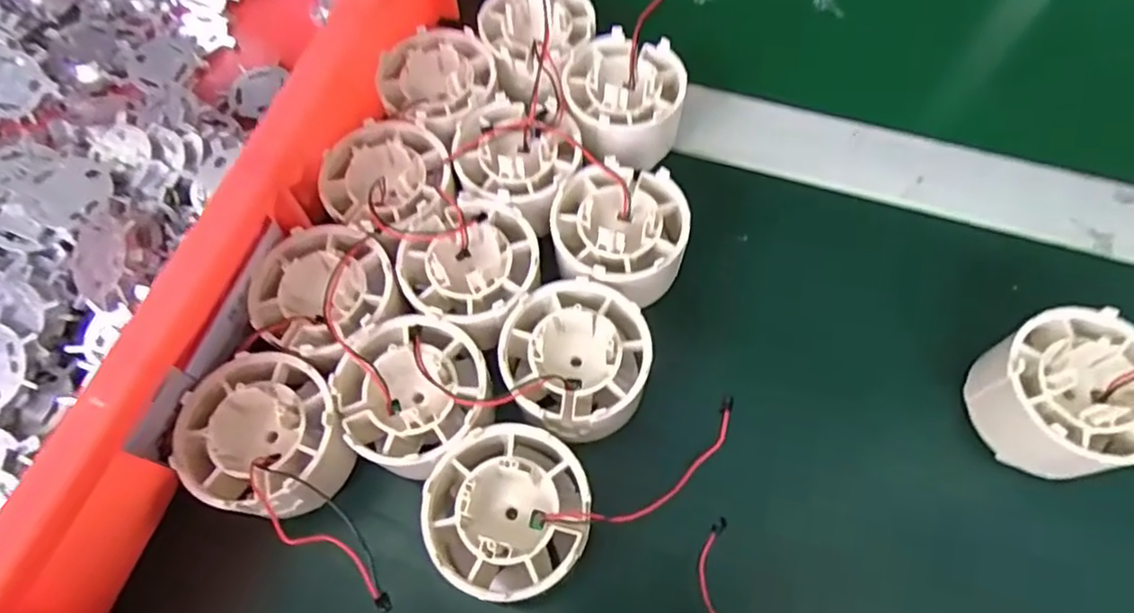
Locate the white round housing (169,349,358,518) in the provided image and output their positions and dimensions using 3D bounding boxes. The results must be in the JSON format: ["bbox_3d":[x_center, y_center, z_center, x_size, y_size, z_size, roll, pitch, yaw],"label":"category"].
[{"bbox_3d":[-0.101,0.044,0.220,0.051,0.026,0.053,-1,65,3],"label":"white round housing"}]

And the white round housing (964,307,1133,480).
[{"bbox_3d":[0.169,0.033,0.224,0.055,0.040,0.050,-1,65,3],"label":"white round housing"}]

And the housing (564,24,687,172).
[{"bbox_3d":[0.024,-0.087,0.286,0.053,0.037,0.053,-1,65,3],"label":"housing"}]

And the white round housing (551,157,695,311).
[{"bbox_3d":[0.021,-0.024,0.255,0.049,0.039,0.053,-1,65,3],"label":"white round housing"}]

